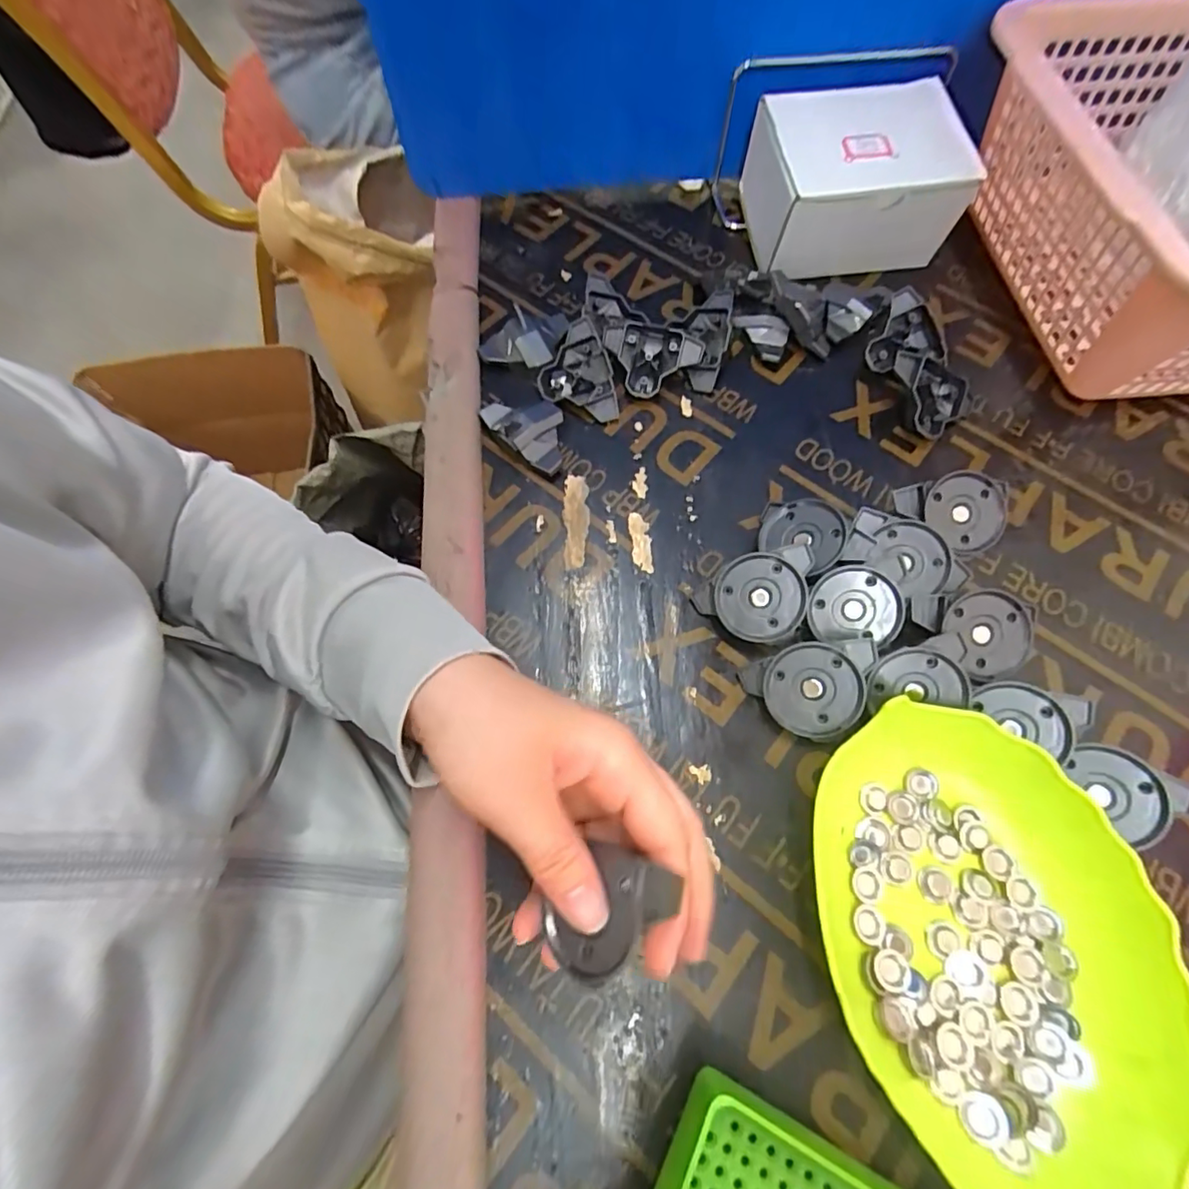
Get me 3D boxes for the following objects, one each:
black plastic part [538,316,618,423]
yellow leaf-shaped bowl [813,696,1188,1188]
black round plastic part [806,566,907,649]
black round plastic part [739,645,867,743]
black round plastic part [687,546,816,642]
[{"bbox_3d":[-0.012,-0.132,0.335,0.041,0.024,0.056,-13,68,-6],"label":"black plastic part"},{"bbox_3d":[0.152,0.133,0.219,0.112,0.034,0.168,-2,67,-1],"label":"yellow leaf-shaped bowl"},{"bbox_3d":[0.126,0.006,0.271,0.042,0.004,0.037,4,101,15],"label":"black round plastic part"},{"bbox_3d":[0.100,0.043,0.260,0.045,0.013,0.045,-42,79,17],"label":"black round plastic part"},{"bbox_3d":[0.078,0.001,0.277,0.056,0.013,0.043,-6,91,15],"label":"black round plastic part"}]

